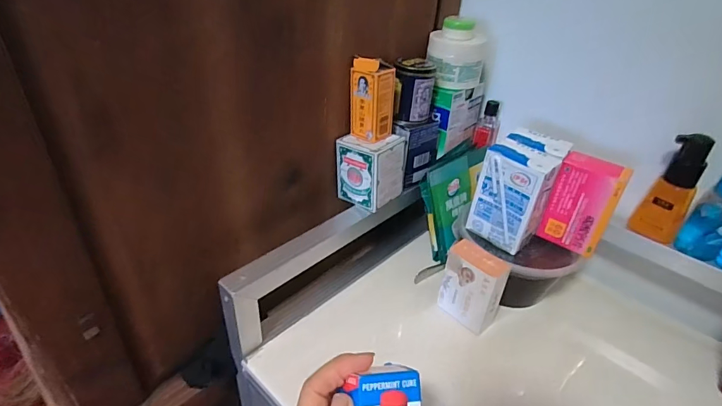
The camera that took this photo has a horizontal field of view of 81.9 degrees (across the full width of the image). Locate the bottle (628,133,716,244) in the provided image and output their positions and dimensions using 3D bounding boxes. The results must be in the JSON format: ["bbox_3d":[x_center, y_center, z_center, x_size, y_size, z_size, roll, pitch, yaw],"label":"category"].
[{"bbox_3d":[0.332,-0.014,0.441,0.028,0.116,0.043,-27,45,-38],"label":"bottle"}]

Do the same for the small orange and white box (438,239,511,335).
[{"bbox_3d":[0.120,0.088,0.449,0.062,0.089,0.028,31,42,33],"label":"small orange and white box"}]

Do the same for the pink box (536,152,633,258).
[{"bbox_3d":[0.234,0.002,0.442,0.059,0.098,0.024,28,41,30],"label":"pink box"}]

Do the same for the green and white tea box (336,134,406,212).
[{"bbox_3d":[0.012,-0.042,0.485,0.062,0.073,0.058,27,40,28],"label":"green and white tea box"}]

